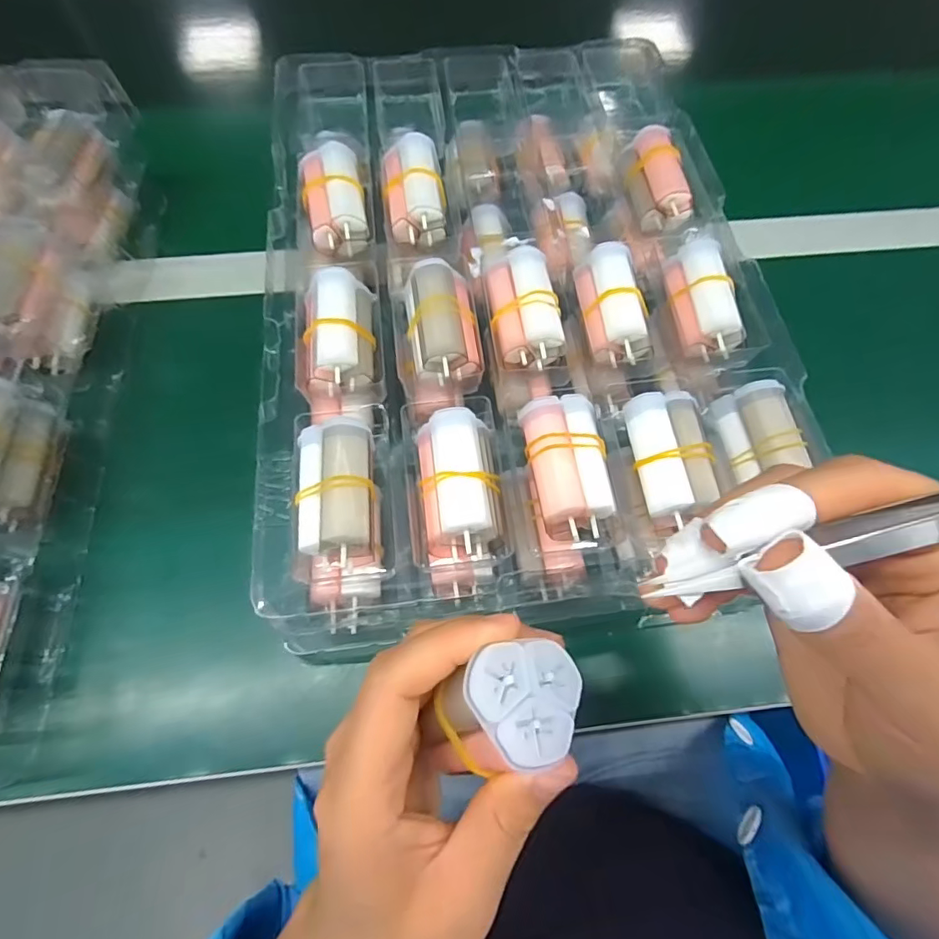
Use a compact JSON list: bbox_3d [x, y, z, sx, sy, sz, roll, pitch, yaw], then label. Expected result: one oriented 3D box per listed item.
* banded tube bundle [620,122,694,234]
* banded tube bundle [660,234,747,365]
[{"bbox_3d":[0.116,-0.186,0.326,0.032,0.024,0.064,-8,67,-4],"label":"banded tube bundle"},{"bbox_3d":[0.132,-0.098,0.288,0.029,0.020,0.068,-7,79,-3],"label":"banded tube bundle"}]

